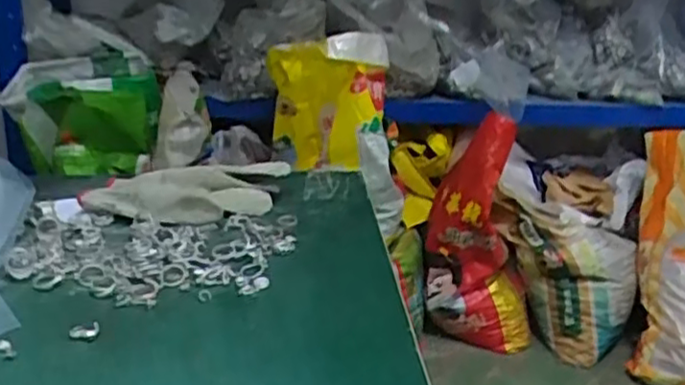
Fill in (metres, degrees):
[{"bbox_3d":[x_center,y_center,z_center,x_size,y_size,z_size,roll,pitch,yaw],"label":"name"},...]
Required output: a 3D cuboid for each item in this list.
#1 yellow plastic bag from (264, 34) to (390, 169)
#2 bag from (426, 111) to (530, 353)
[{"bbox_3d":[-0.032,-0.214,1.683,0.295,0.320,0.242,3,22,2],"label":"yellow plastic bag"},{"bbox_3d":[0.354,0.104,1.824,0.270,0.589,0.200,3,22,2],"label":"bag"}]

